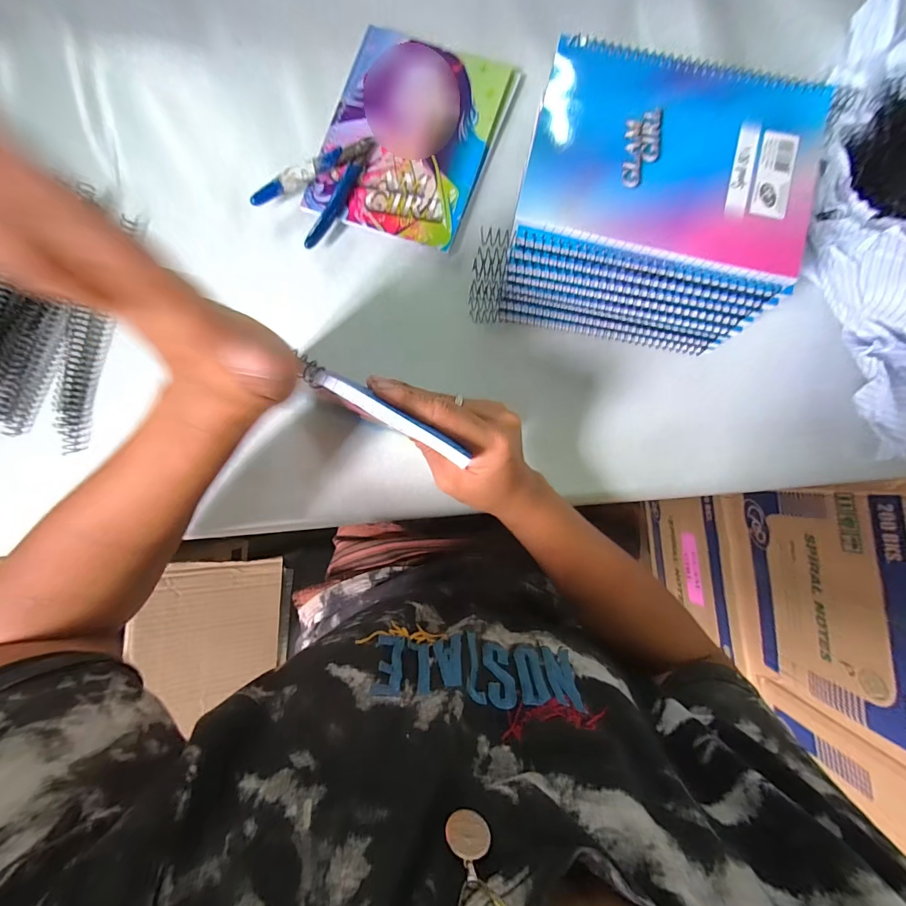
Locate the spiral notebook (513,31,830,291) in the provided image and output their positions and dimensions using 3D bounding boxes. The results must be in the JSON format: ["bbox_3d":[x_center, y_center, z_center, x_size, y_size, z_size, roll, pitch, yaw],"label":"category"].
[{"bbox_3d":[0.156,-0.212,0.280,0.193,0.008,0.145,14,86,1],"label":"spiral notebook"}]

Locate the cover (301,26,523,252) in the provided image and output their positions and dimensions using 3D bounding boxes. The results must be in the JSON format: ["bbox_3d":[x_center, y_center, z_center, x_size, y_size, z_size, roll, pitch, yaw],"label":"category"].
[{"bbox_3d":[-0.040,-0.299,0.375,0.148,0.021,0.193,19,86,1],"label":"cover"}]

